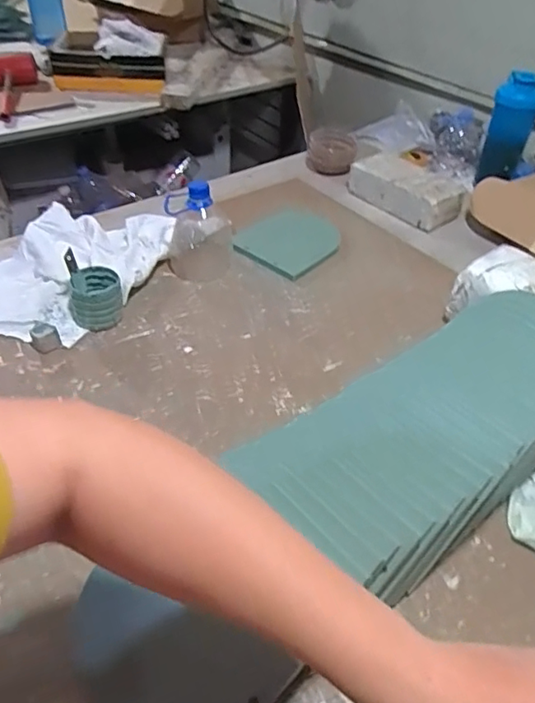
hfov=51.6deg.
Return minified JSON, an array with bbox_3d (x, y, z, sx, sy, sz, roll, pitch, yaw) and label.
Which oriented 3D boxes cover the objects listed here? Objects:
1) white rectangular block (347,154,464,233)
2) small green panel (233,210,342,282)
[{"bbox_3d":[0.262,-0.313,1.055,0.110,0.064,0.210,-31,54,-32],"label":"white rectangular block"},{"bbox_3d":[0.043,-0.188,0.925,0.137,0.007,0.183,33,49,15],"label":"small green panel"}]

